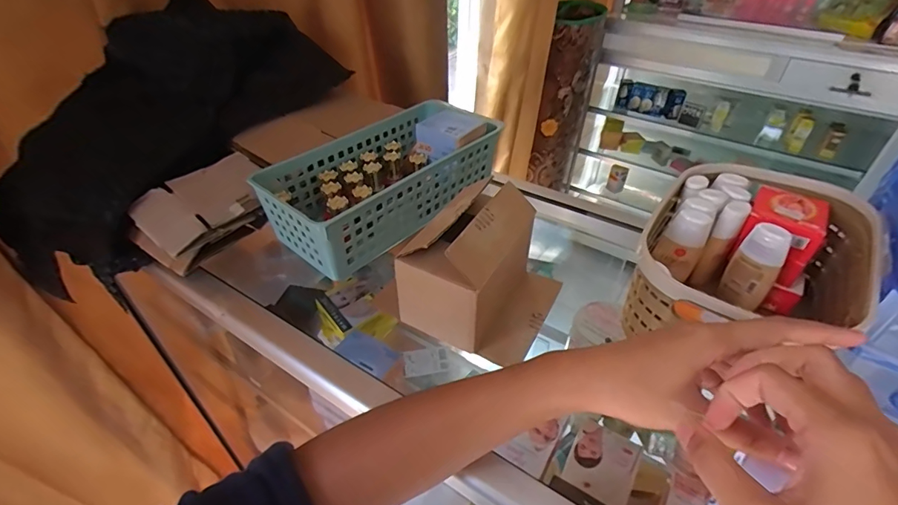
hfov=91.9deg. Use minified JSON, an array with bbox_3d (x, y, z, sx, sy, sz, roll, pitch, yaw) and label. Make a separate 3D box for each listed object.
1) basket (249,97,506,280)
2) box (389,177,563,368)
[{"bbox_3d":[-0.079,-0.091,0.522,0.129,0.090,0.260,30,48,31],"label":"basket"},{"bbox_3d":[0.035,0.013,0.403,0.117,0.106,0.121,18,43,20],"label":"box"}]

